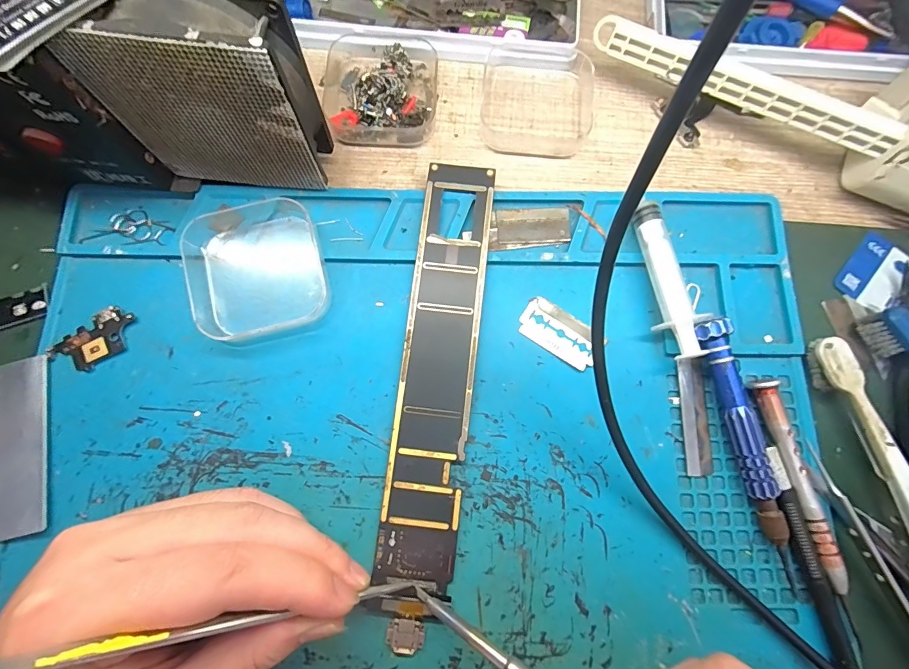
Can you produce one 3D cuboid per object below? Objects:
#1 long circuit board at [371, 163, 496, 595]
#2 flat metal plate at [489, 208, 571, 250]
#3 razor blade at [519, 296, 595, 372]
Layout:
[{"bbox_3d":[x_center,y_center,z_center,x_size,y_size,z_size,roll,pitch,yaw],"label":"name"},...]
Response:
[{"bbox_3d":[-0.007,0.011,0.196,0.036,0.004,0.199,7,79,2],"label":"long circuit board"},{"bbox_3d":[0.040,-0.058,0.214,0.042,0.004,0.021,-5,78,-2],"label":"flat metal plate"},{"bbox_3d":[0.054,-0.001,0.201,0.042,0.004,0.022,34,79,6],"label":"razor blade"}]

